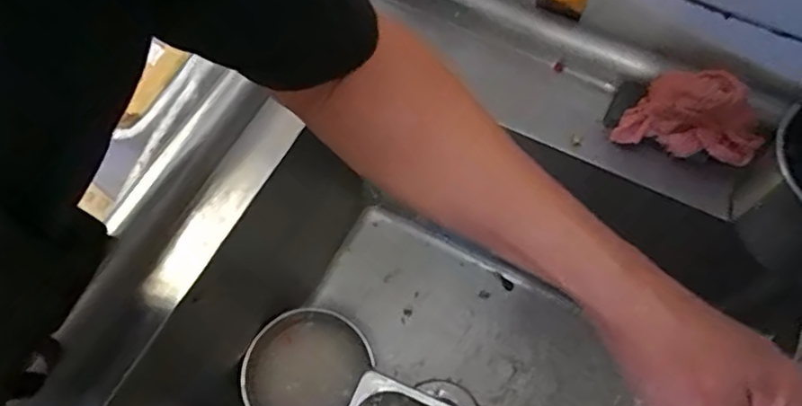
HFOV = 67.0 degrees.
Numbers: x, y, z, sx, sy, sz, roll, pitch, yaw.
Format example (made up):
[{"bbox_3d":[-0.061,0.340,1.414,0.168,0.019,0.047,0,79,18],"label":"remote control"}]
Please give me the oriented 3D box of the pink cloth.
[{"bbox_3d":[0.284,-0.085,0.590,0.122,0.059,0.065,21,66,10],"label":"pink cloth"}]

